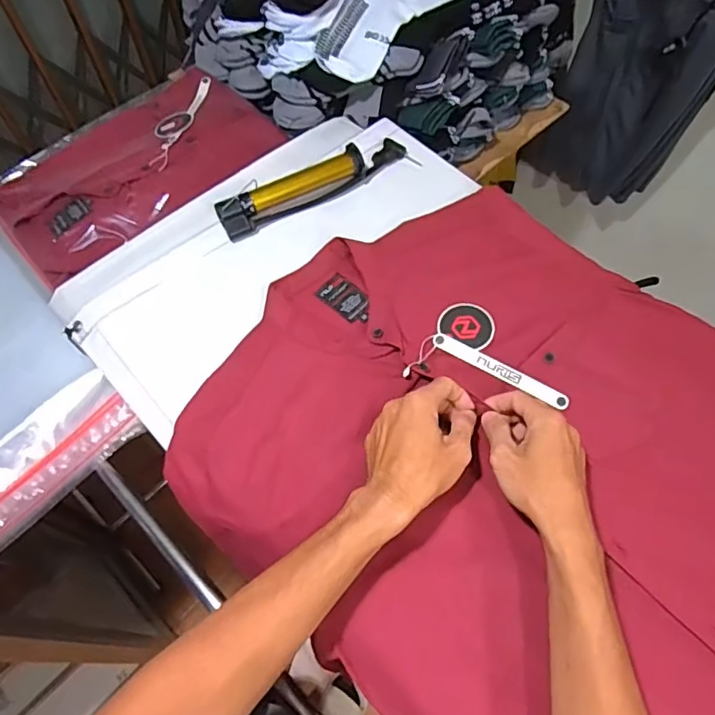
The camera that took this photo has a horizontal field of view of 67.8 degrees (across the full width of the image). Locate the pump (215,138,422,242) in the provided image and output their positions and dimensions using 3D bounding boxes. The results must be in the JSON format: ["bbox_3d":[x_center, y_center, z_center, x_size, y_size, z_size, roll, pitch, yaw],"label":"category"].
[{"bbox_3d":[-0.051,-0.215,0.649,0.249,0.045,0.039,-30,63,-14],"label":"pump"}]

